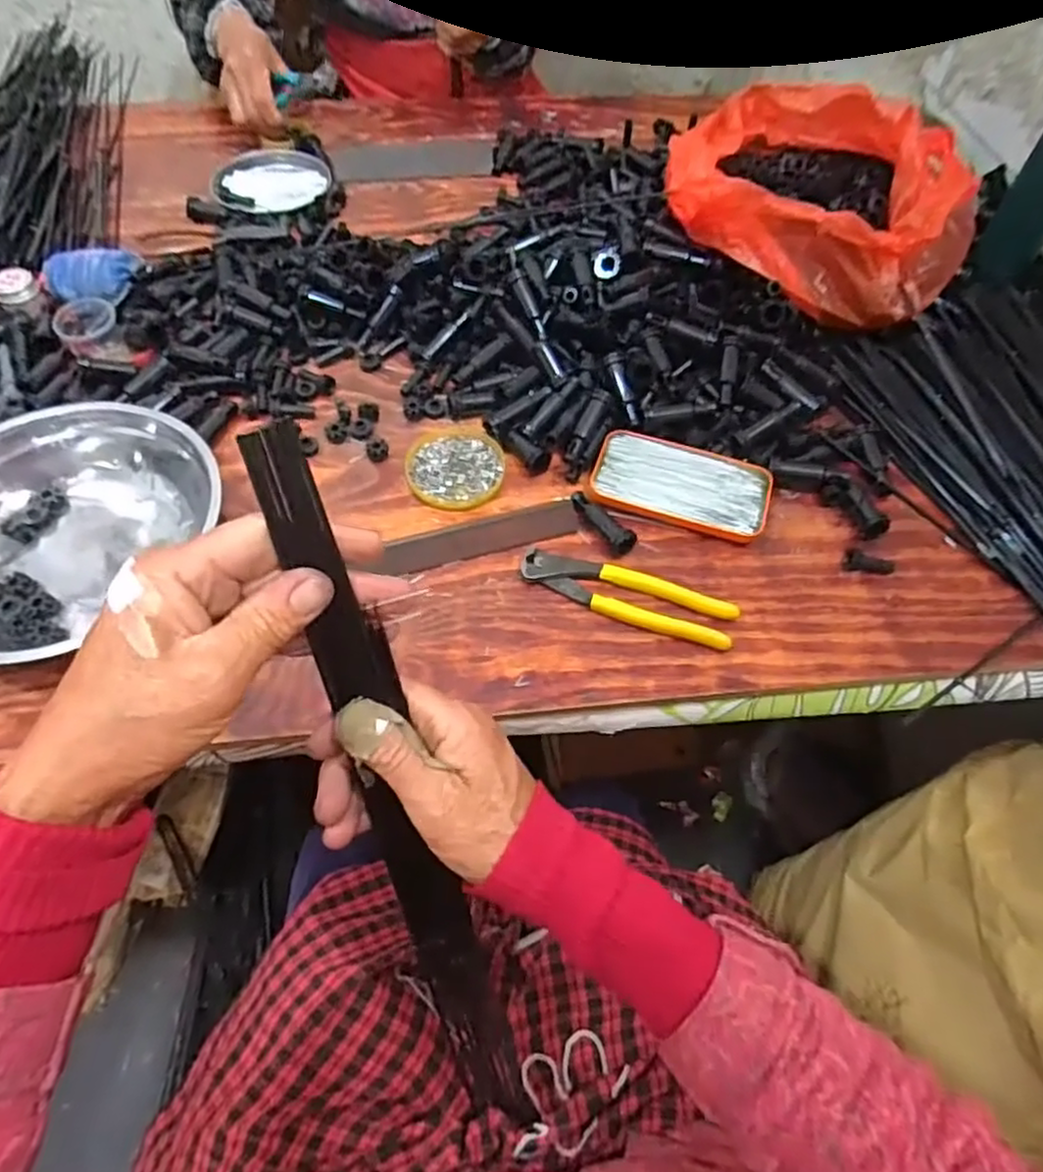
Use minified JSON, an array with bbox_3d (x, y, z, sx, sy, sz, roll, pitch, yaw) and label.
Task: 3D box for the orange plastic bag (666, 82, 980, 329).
[{"bbox_3d":[0.292,-0.381,0.663,0.289,0.094,0.255,22,60,11],"label":"orange plastic bag"}]

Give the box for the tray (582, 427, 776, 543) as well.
[{"bbox_3d":[0.134,-0.088,0.575,0.144,0.017,0.074,14,58,6],"label":"tray"}]

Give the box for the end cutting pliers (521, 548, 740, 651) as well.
[{"bbox_3d":[0.080,0.008,0.523,0.164,0.013,0.040,16,59,7],"label":"end cutting pliers"}]

